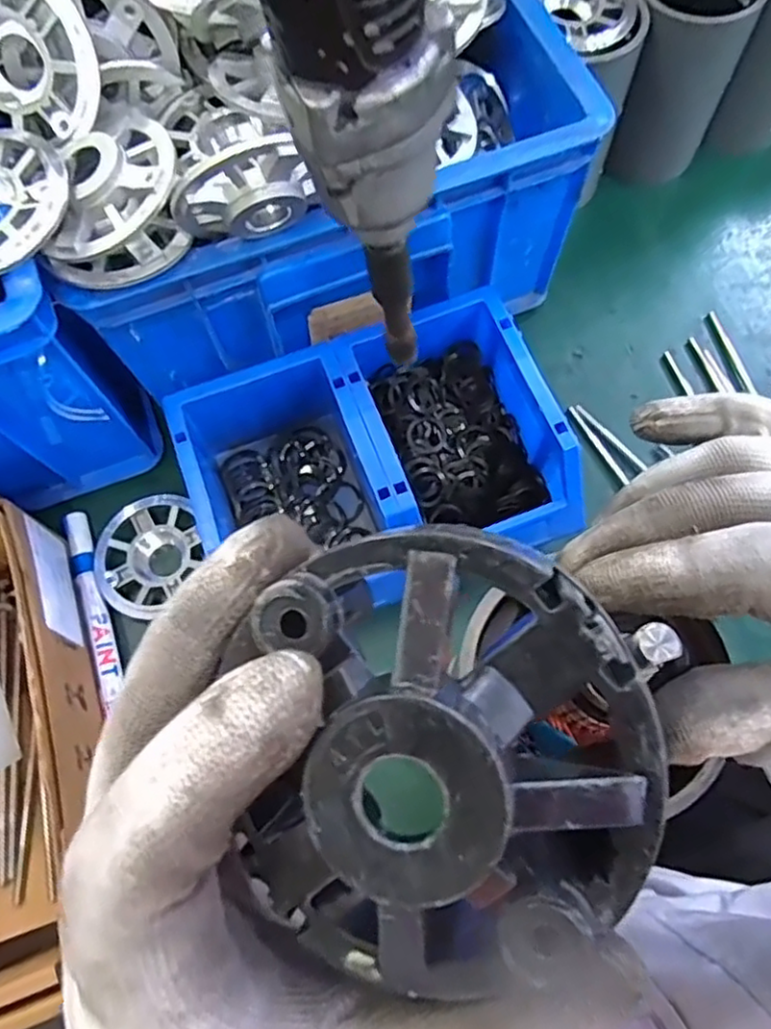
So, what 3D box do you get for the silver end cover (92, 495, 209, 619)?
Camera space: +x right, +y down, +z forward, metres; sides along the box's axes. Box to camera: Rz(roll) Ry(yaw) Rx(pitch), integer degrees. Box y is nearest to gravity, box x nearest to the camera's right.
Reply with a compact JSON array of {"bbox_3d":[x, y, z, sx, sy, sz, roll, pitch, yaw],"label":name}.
[{"bbox_3d":[-0.150,0.026,0.416,0.067,0.012,0.077,-18,70,-5],"label":"silver end cover"}]

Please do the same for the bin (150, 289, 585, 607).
[{"bbox_3d":[-0.008,-0.031,0.398,0.208,0.072,0.147,-21,70,-5],"label":"bin"}]

